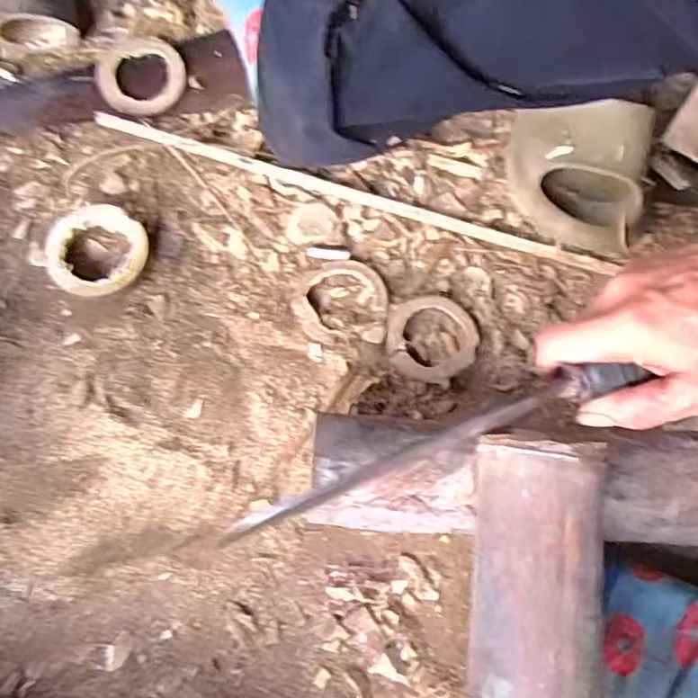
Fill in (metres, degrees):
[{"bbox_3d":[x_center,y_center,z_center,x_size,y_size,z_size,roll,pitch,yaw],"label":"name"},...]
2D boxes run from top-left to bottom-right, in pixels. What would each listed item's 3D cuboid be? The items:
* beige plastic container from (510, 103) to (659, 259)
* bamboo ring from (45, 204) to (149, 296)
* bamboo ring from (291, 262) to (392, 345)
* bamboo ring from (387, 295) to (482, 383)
[{"bbox_3d":[0.174,-0.127,0.489,0.103,0.068,0.107,9,72,1],"label":"beige plastic container"},{"bbox_3d":[-0.189,-0.072,0.478,0.068,0.020,0.071,1,72,-2],"label":"bamboo ring"},{"bbox_3d":[-0.006,-0.038,0.480,0.070,0.010,0.068,1,72,-2],"label":"bamboo ring"},{"bbox_3d":[0.063,-0.008,0.476,0.067,0.011,0.066,1,72,-2],"label":"bamboo ring"}]

